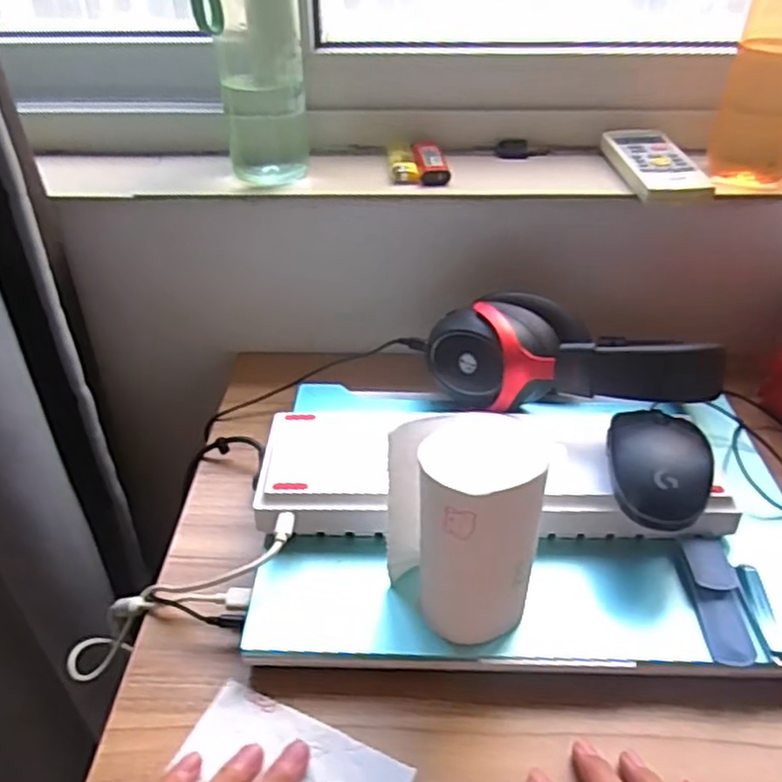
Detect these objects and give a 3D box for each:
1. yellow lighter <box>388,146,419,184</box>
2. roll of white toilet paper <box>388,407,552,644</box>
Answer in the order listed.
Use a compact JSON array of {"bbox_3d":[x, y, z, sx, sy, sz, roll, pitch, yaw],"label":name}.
[{"bbox_3d":[0.010,-0.203,0.613,0.023,0.012,0.070,-3,38,-3],"label":"yellow lighter"},{"bbox_3d":[0.042,0.075,0.376,0.063,0.114,0.074,-19,41,-23],"label":"roll of white toilet paper"}]

